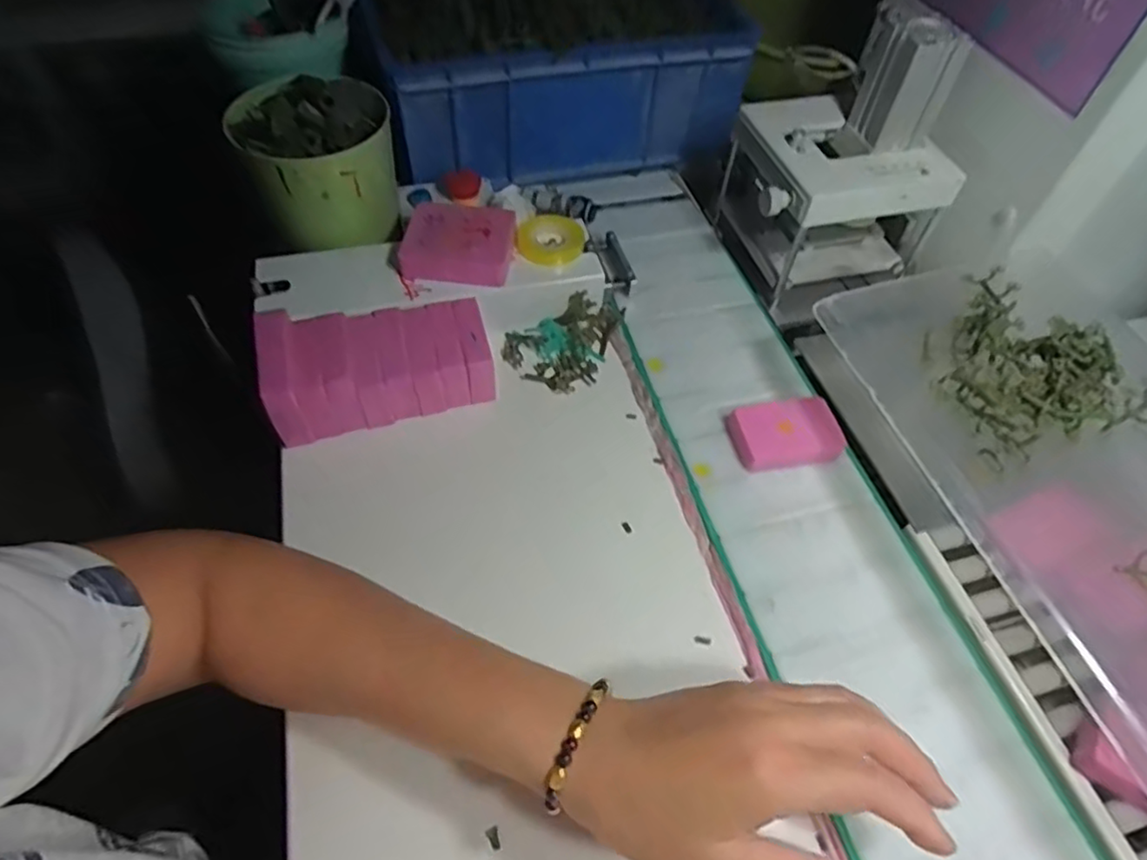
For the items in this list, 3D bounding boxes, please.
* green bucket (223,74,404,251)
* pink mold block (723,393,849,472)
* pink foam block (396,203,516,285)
[{"bbox_3d":[-0.187,-0.200,0.500,0.103,0.116,0.097,0,55,0],"label":"green bucket"},{"bbox_3d":[0.147,0.003,0.452,0.072,0.017,0.045,-7,55,-5],"label":"pink mold block"},{"bbox_3d":[-0.084,-0.139,0.486,0.078,0.013,0.063,6,76,-2],"label":"pink foam block"}]

